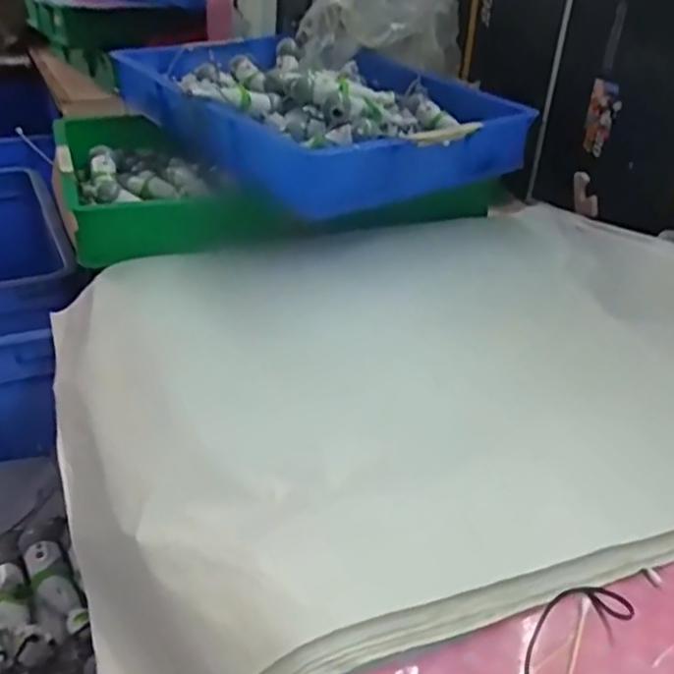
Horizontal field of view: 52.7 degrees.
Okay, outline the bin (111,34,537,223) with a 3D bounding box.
[{"bbox_3d":[-0.042,-0.329,0.962,0.385,0.104,0.572,-24,41,-36],"label":"bin"}]

